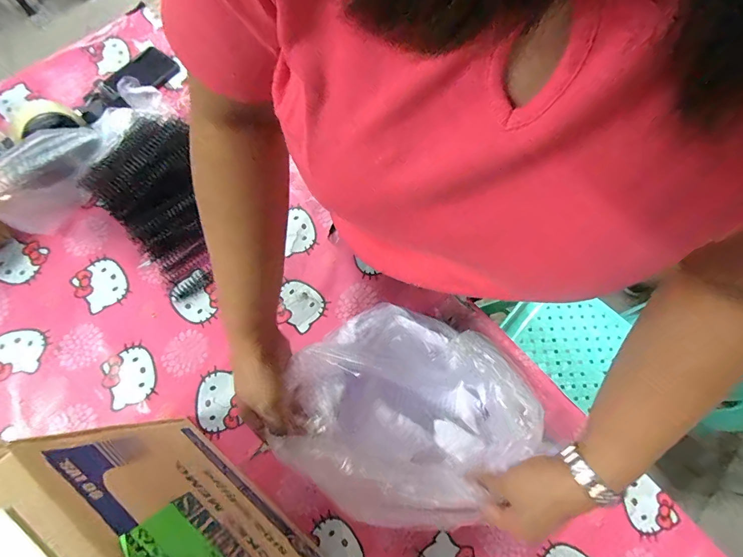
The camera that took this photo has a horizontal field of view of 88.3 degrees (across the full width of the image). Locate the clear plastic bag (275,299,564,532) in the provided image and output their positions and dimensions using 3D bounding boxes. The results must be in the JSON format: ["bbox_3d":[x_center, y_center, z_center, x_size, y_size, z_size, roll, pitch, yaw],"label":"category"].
[{"bbox_3d":[0.042,0.142,0.444,0.215,0.091,0.225,-38,77,-13],"label":"clear plastic bag"}]

